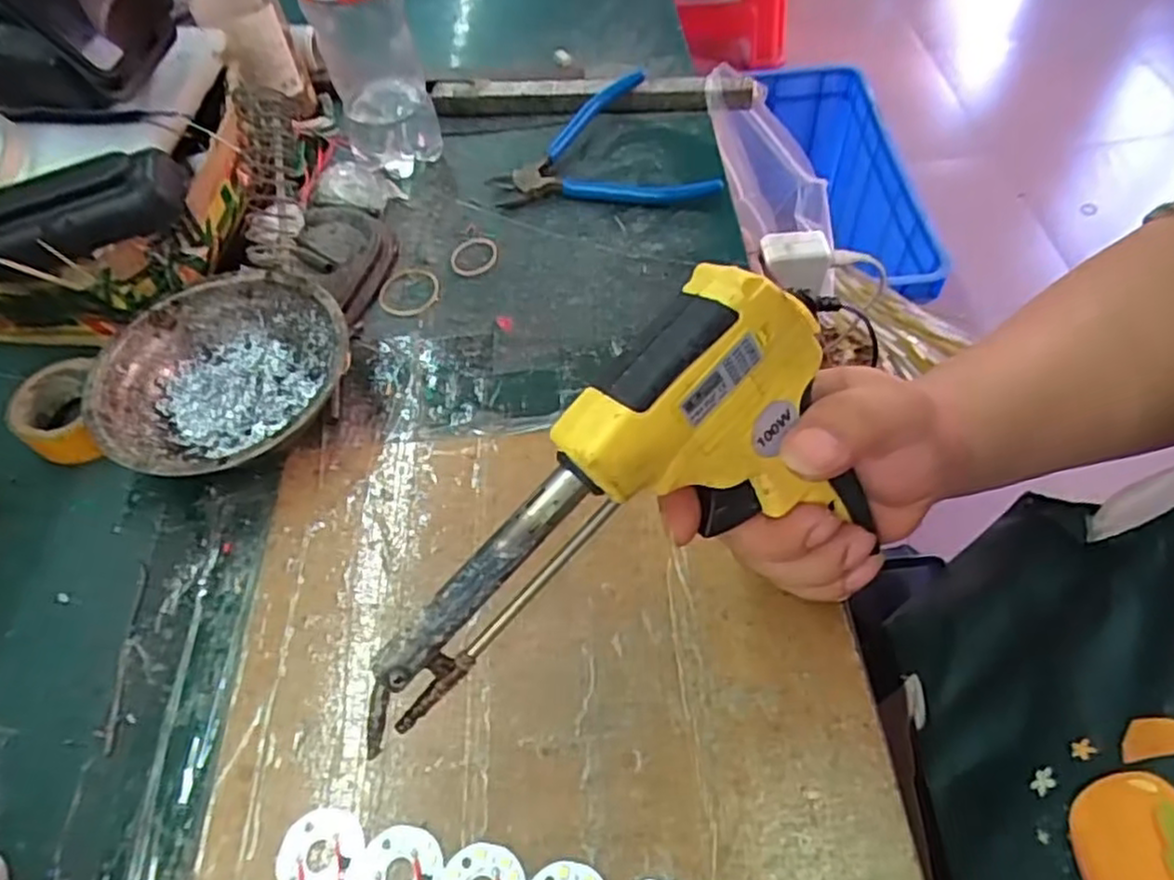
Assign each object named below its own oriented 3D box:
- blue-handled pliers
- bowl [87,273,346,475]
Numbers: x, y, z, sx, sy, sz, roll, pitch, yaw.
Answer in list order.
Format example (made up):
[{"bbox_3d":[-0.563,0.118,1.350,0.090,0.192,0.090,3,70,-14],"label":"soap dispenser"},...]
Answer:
[{"bbox_3d":[0.011,-0.205,0.496,0.145,0.027,0.121,-1,54,3],"label":"blue-handled pliers"},{"bbox_3d":[-0.184,-0.028,0.377,0.123,0.043,0.121,-2,54,2],"label":"bowl"}]

